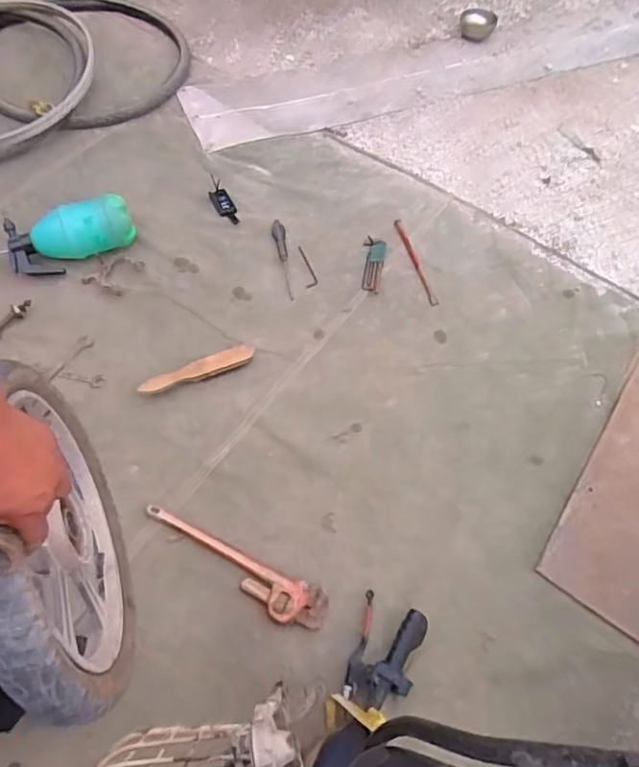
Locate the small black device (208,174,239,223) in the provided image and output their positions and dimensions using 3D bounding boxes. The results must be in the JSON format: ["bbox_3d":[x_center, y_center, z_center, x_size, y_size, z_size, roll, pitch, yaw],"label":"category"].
[{"bbox_3d":[-0.262,-0.488,1.444,0.051,0.022,0.176,-24,68,-13],"label":"small black device"}]

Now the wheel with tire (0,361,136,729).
[{"bbox_3d":[-0.271,0.161,0.581,0.070,0.343,0.347,-9,66,-6],"label":"wheel with tire"}]

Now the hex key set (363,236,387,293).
[{"bbox_3d":[0.136,-0.300,1.372,0.052,0.012,0.165,11,65,3],"label":"hex key set"}]

